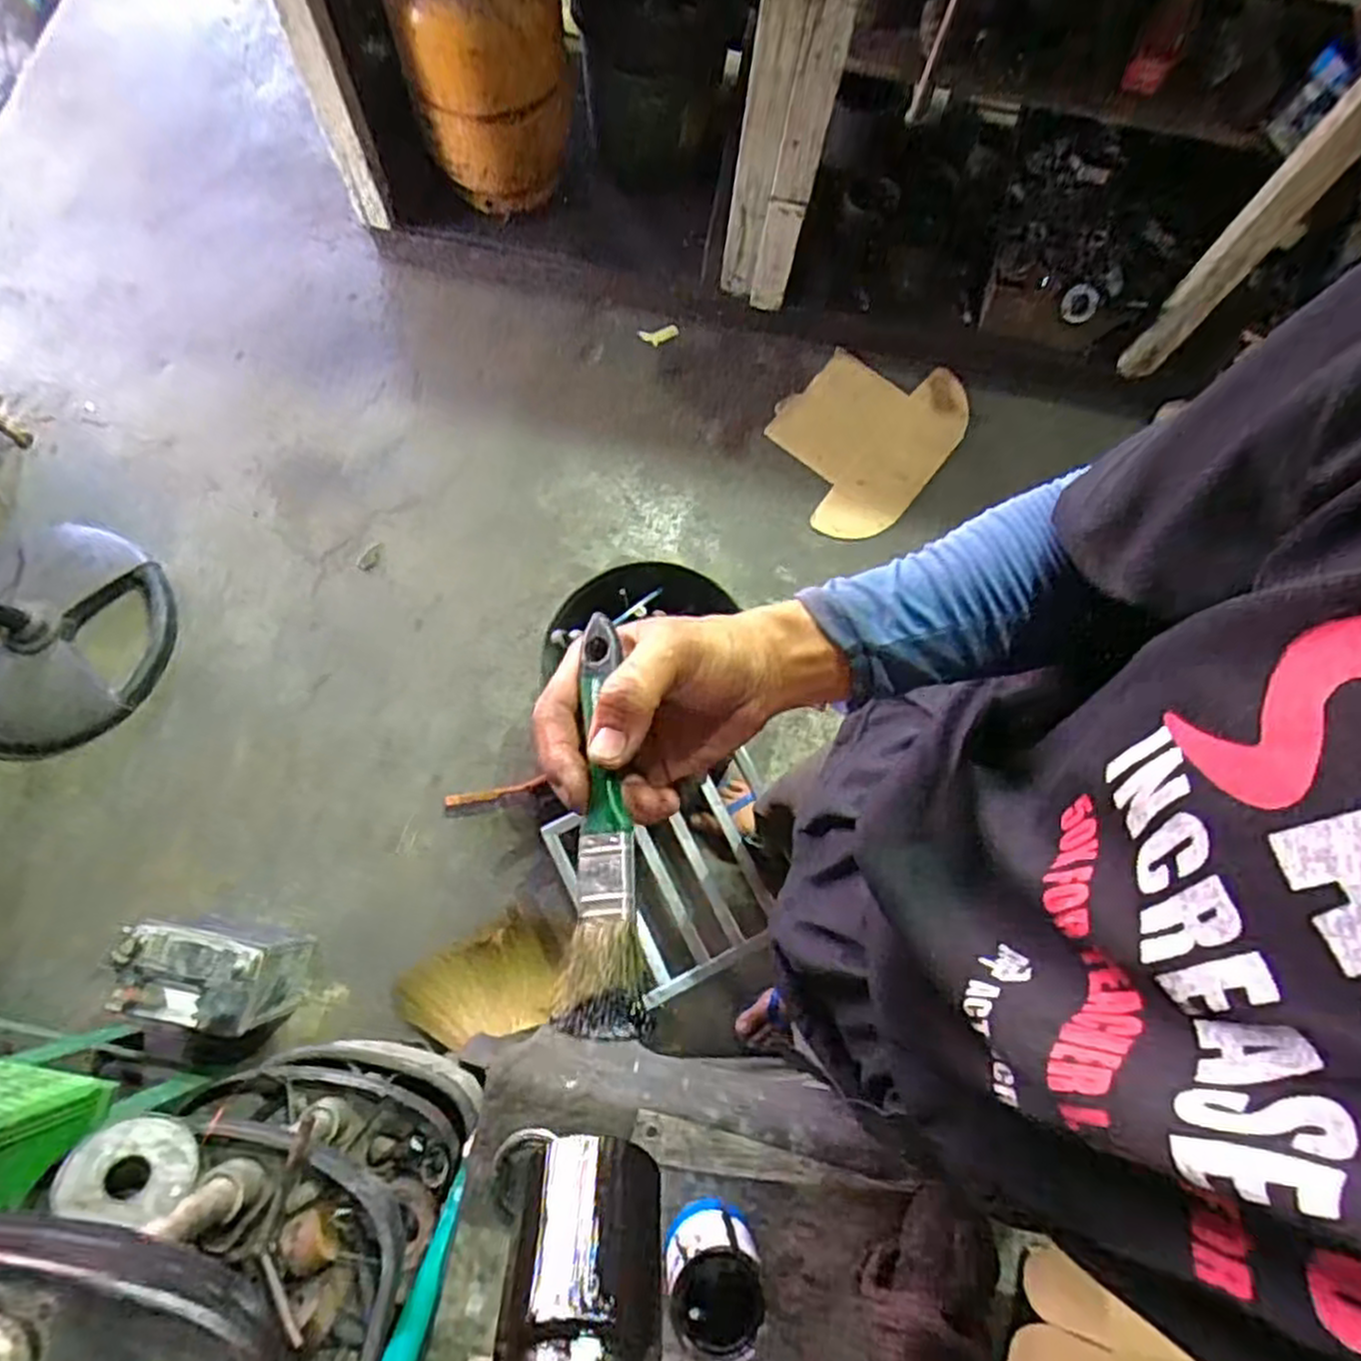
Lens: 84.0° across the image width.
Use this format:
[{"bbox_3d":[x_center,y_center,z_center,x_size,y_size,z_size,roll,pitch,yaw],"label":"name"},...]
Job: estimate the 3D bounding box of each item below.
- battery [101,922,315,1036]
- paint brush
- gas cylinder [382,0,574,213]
[{"bbox_3d":[-0.717,0.454,1.175,0.207,0.209,0.132,9,74,0],"label":"battery"},{"bbox_3d":[-0.033,0.054,0.322,0.034,0.019,0.175,-1,65,-2],"label":"paint brush"},{"bbox_3d":[-0.359,-1.166,1.388,0.289,0.526,0.262,-6,75,-5],"label":"gas cylinder"}]

